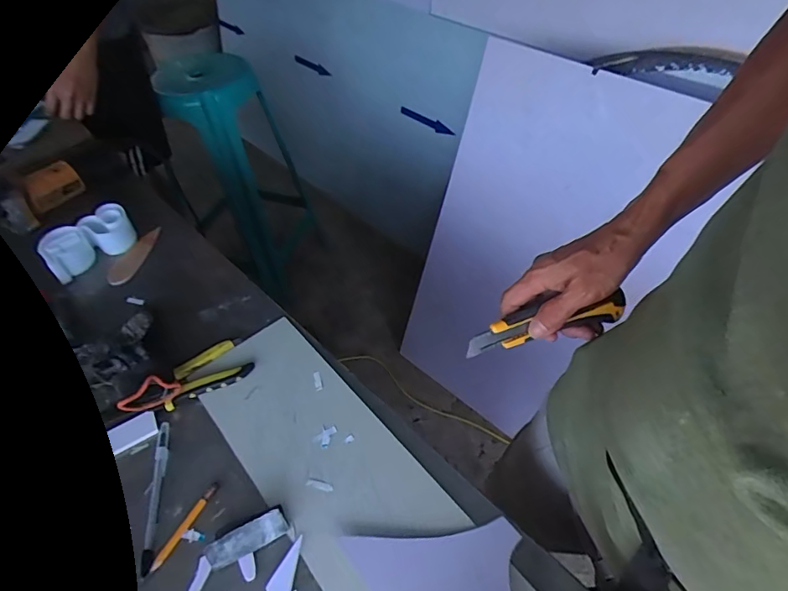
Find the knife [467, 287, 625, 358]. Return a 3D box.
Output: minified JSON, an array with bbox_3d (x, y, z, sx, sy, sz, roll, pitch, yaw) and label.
[{"bbox_3d":[0.146,0.024,0.462,0.160,0.032,0.020,-13,14,-7],"label":"knife"}]

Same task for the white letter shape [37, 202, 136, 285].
[{"bbox_3d":[-0.445,-0.077,0.700,0.070,0.053,0.127,35,61,29],"label":"white letter shape"}]

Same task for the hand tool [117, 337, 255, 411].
[{"bbox_3d":[-0.240,0.085,0.547,0.140,0.045,0.064,-21,50,-19],"label":"hand tool"}]

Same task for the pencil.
[{"bbox_3d":[-0.202,0.221,0.459,0.009,0.004,0.087,22,55,21],"label":"pencil"}]

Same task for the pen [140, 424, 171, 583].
[{"bbox_3d":[-0.240,0.198,0.480,0.011,0.006,0.148,-11,50,-4],"label":"pen"}]

